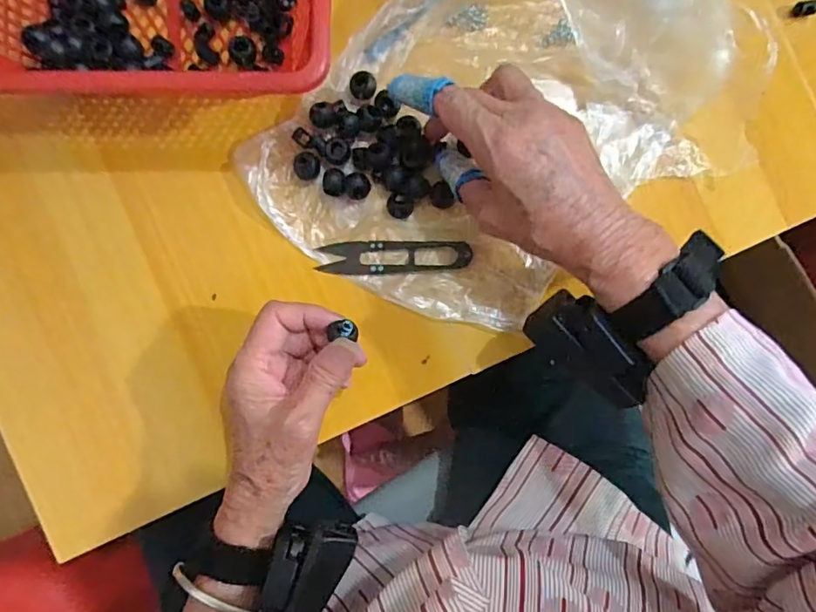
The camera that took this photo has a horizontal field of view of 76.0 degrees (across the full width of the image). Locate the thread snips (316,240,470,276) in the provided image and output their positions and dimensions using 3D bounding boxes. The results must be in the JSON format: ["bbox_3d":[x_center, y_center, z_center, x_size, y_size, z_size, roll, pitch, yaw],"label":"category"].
[{"bbox_3d":[-0.009,-0.033,0.350,0.101,0.004,0.022,-2,89,-2],"label":"thread snips"}]

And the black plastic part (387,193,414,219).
[{"bbox_3d":[-0.005,-0.067,0.347,0.017,0.012,0.015,6,89,-2],"label":"black plastic part"}]

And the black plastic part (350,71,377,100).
[{"bbox_3d":[-0.030,-0.145,0.343,0.017,0.010,0.015,-5,89,-2],"label":"black plastic part"}]

